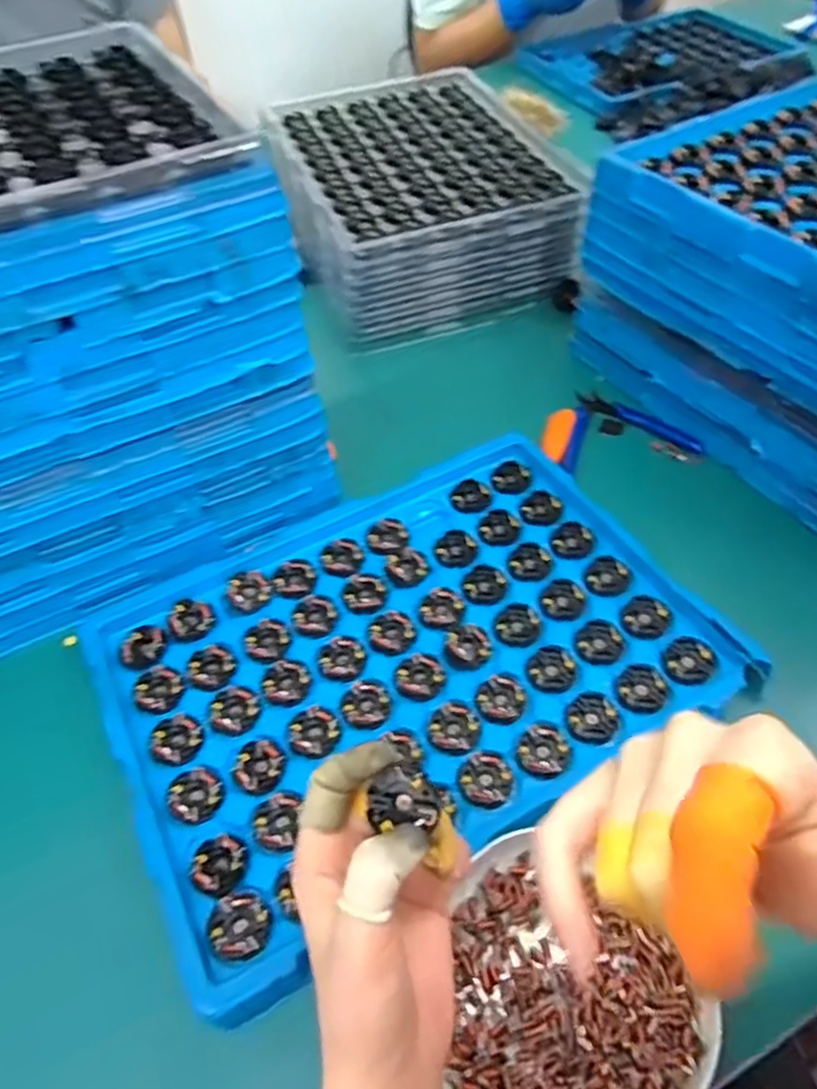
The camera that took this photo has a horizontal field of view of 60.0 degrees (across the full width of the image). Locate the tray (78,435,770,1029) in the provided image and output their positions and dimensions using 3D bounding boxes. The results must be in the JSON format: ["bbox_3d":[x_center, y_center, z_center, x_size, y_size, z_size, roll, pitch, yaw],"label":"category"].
[{"bbox_3d":[-0.004,0.066,0.466,0.362,0.019,0.271,-25,53,-16],"label":"tray"}]

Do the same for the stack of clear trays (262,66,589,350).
[{"bbox_3d":[0.006,-0.390,0.803,0.277,0.107,0.384,-17,51,-10],"label":"stack of clear trays"}]

